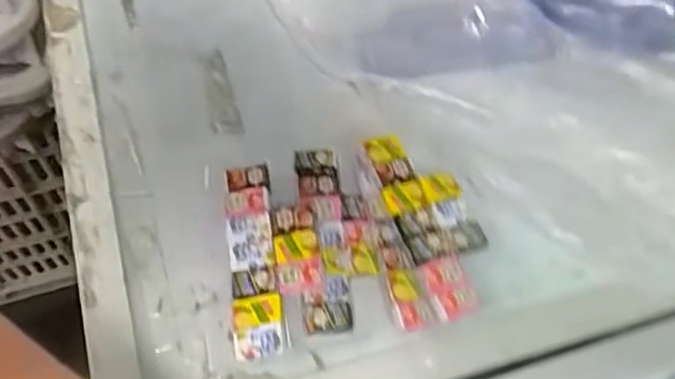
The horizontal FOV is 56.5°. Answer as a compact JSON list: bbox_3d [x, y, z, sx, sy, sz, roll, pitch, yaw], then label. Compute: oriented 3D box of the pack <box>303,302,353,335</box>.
[{"bbox_3d":[-0.005,0.071,0.347,0.026,0.010,0.015,-8,62,-11],"label":"pack"}]

